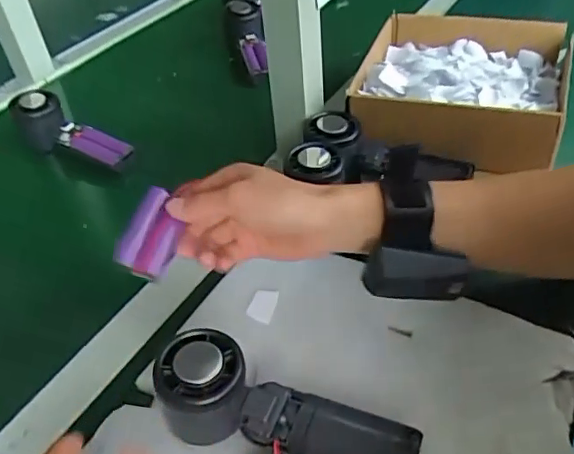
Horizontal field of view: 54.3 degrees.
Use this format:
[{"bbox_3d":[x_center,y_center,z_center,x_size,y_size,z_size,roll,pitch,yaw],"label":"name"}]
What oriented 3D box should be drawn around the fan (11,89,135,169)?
[{"bbox_3d":[-0.248,-0.107,0.646,0.164,0.047,0.044,24,47,14],"label":"fan"}]

